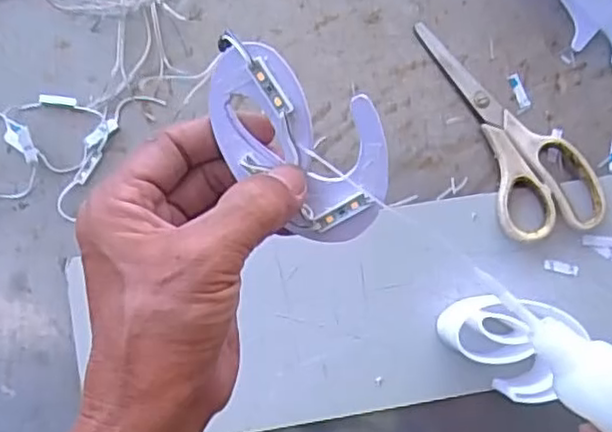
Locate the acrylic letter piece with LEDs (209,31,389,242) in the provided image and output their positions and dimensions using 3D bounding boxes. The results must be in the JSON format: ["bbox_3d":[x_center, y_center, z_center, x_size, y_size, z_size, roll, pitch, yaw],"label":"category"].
[{"bbox_3d":[-0.005,-0.030,0.284,0.089,0.008,0.061,27,104,0],"label":"acrylic letter piece with LEDs"}]

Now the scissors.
[{"bbox_3d":[0.152,-0.070,0.489,0.077,0.018,0.178,-21,87,-5],"label":"scissors"}]

